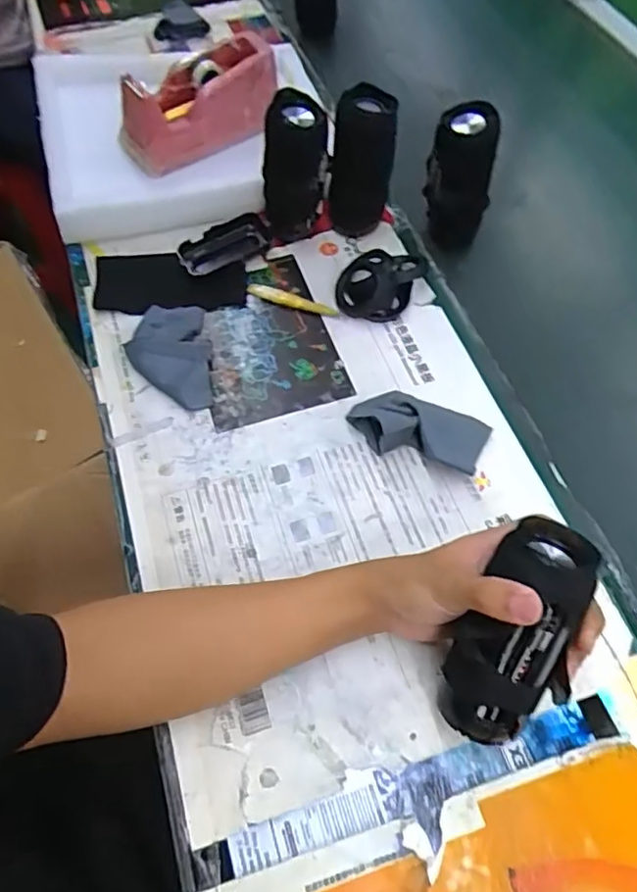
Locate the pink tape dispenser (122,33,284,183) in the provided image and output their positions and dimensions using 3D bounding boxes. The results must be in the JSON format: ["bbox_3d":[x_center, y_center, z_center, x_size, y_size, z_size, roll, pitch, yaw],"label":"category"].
[{"bbox_3d":[-0.143,-0.417,0.722,0.196,0.090,0.085,-40,67,-20],"label":"pink tape dispenser"}]

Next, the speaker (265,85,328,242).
[{"bbox_3d":[-0.026,-0.303,0.646,0.069,0.143,0.061,-4,60,-2],"label":"speaker"}]

